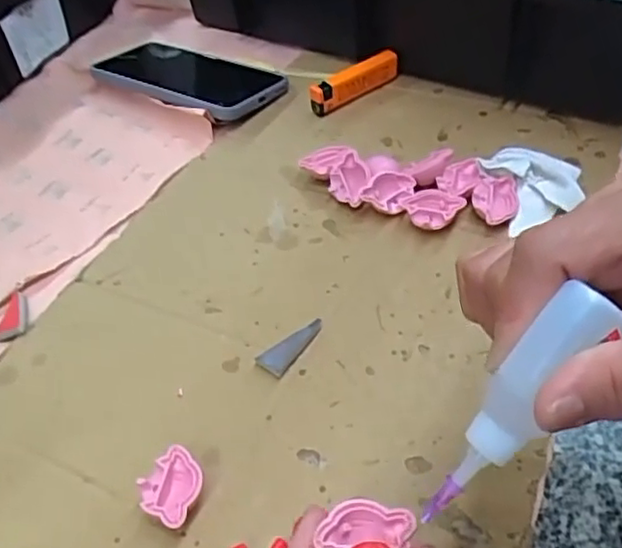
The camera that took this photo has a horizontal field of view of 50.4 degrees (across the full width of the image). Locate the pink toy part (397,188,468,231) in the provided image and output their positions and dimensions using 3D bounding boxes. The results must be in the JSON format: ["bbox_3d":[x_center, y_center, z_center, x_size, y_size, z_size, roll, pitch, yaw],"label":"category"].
[{"bbox_3d":[0.075,-0.038,0.403,0.036,0.017,0.024,-2,47,4],"label":"pink toy part"}]

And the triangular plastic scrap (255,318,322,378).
[{"bbox_3d":[-0.010,0.037,0.354,0.017,0.008,0.040,28,56,28],"label":"triangular plastic scrap"}]

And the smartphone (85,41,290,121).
[{"bbox_3d":[-0.089,-0.154,0.516,0.138,0.016,0.083,24,42,28],"label":"smartphone"}]

